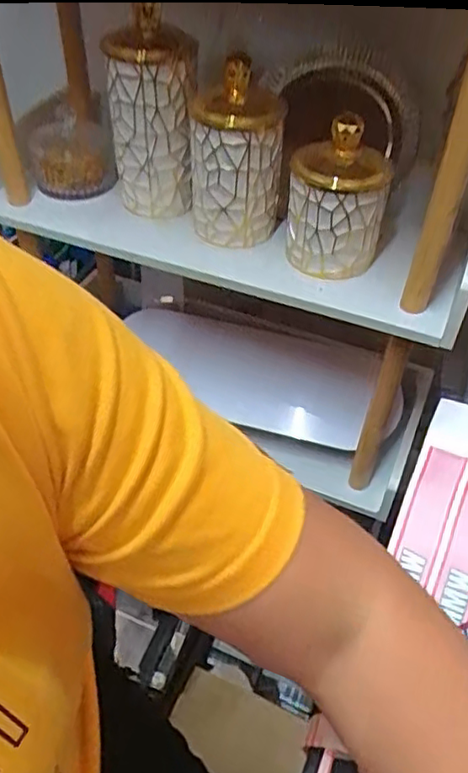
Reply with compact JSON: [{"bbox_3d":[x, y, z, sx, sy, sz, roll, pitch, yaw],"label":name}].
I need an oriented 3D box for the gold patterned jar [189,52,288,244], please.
[{"bbox_3d":[0.003,-0.276,0.750,0.108,0.175,0.119,2,44,0],"label":"gold patterned jar"}]

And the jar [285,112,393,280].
[{"bbox_3d":[0.114,-0.209,0.705,0.107,0.138,0.115,1,44,-1],"label":"jar"}]

